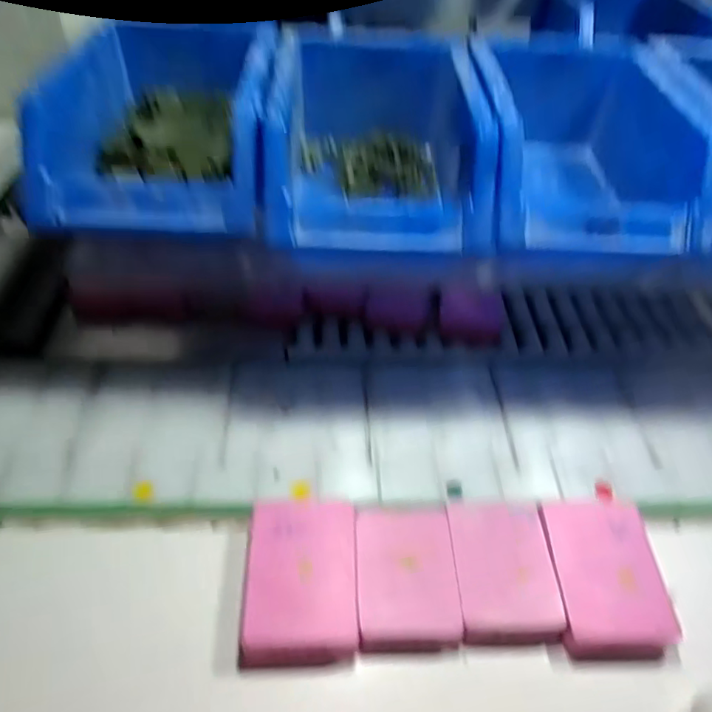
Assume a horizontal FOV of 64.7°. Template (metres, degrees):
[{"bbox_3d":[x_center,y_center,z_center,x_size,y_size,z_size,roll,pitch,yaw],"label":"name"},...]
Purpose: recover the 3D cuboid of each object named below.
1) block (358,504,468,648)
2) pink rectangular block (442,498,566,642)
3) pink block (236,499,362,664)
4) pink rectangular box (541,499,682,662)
[{"bbox_3d":[0.027,0.119,0.310,0.053,0.013,0.072,-1,47,-4],"label":"block"},{"bbox_3d":[0.081,0.117,0.315,0.053,0.013,0.076,0,47,-3],"label":"pink rectangular block"},{"bbox_3d":[-0.029,0.120,0.304,0.058,0.018,0.080,0,47,-3],"label":"pink block"},{"bbox_3d":[0.138,0.121,0.313,0.056,0.017,0.081,0,47,-3],"label":"pink rectangular box"}]

